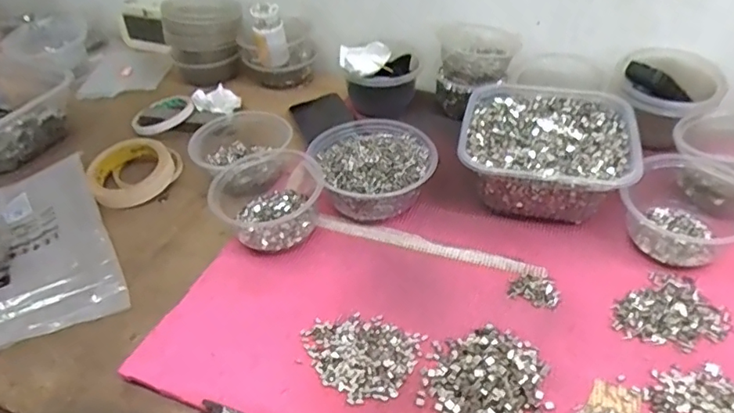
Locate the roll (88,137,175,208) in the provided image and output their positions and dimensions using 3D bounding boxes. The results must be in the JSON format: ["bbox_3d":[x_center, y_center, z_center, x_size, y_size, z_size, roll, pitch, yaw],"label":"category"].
[{"bbox_3d":[-0.287,-0.045,0.662,0.094,0.034,0.093,-2,41,1],"label":"roll"}]

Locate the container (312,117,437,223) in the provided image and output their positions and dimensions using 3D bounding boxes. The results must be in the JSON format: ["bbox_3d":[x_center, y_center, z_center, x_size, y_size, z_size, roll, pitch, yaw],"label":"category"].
[{"bbox_3d":[0.008,-0.043,0.601,0.124,0.060,0.129,-2,41,1],"label":"container"}]

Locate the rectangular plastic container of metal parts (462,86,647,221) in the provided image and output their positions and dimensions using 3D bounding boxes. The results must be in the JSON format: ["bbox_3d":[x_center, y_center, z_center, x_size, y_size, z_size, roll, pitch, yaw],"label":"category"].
[{"bbox_3d":[0.195,-0.068,0.595,0.171,0.063,0.177,9,48,15],"label":"rectangular plastic container of metal parts"}]

